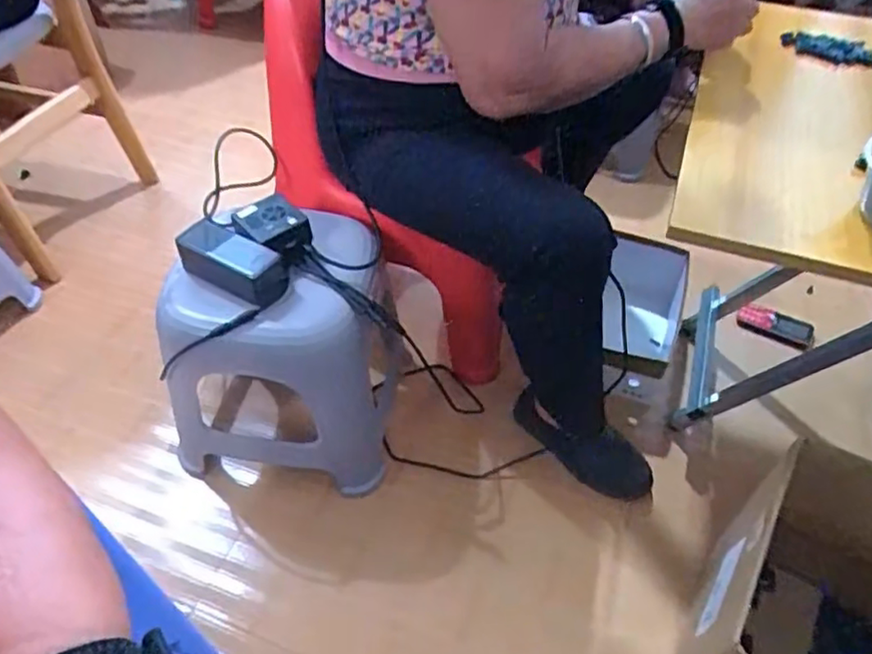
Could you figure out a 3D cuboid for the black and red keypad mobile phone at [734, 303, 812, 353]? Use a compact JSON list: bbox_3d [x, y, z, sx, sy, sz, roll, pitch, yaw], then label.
[{"bbox_3d":[0.626,-0.003,1.191,0.141,0.057,0.019,23,47,-2],"label":"black and red keypad mobile phone"}]

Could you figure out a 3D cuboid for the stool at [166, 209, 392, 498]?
[{"bbox_3d":[-0.220,0.026,0.918,0.317,0.298,0.317,0,56,0],"label":"stool"}]

